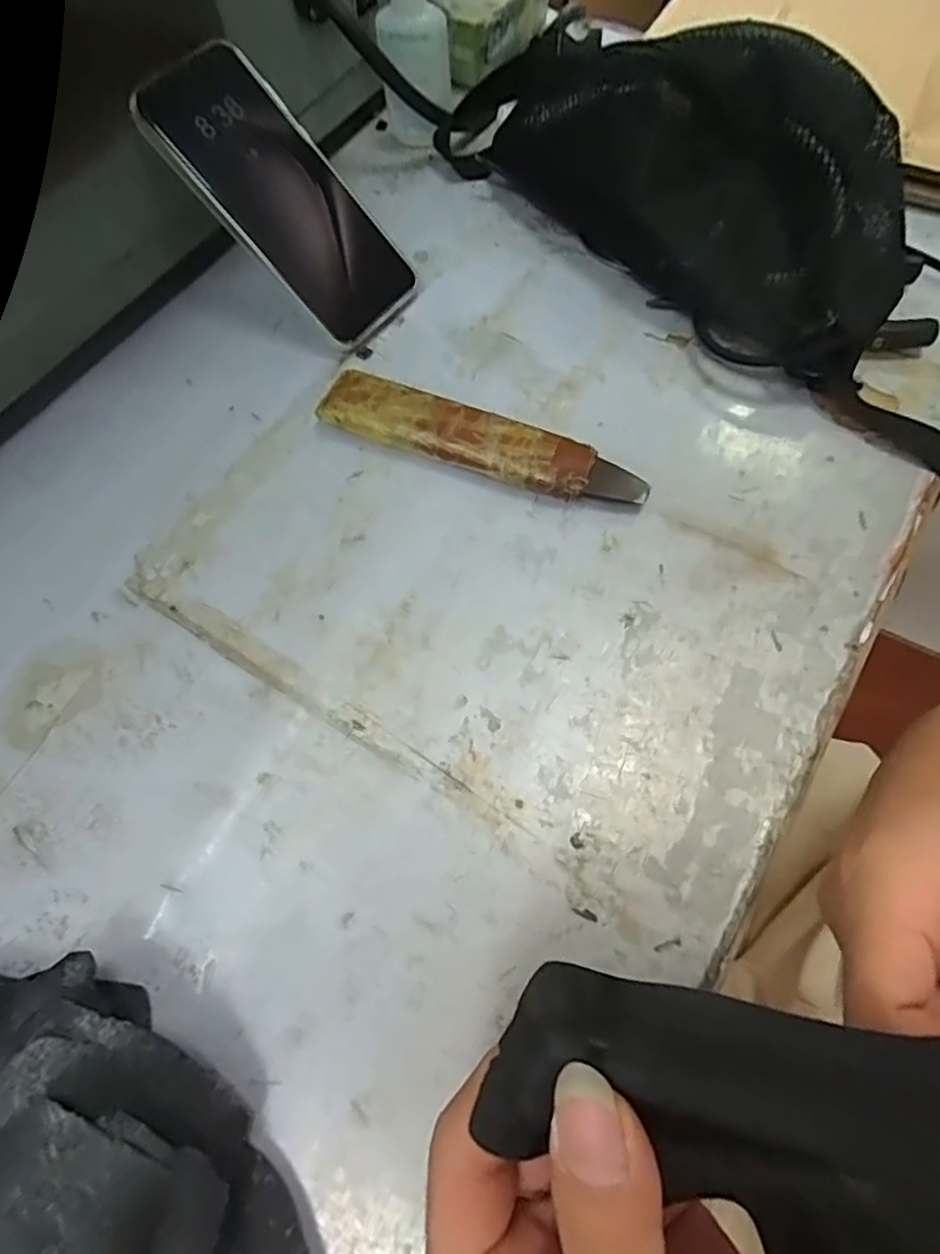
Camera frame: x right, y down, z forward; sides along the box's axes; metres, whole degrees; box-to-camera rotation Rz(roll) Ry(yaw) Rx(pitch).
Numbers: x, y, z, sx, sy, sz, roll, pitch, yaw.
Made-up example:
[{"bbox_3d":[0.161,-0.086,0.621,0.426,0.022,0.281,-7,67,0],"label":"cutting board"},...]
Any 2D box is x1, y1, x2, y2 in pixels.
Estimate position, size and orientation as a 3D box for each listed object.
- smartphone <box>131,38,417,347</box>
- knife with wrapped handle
[{"bbox_3d":[-0.107,-0.255,0.375,0.164,0.015,0.079,45,71,-18],"label":"smartphone"},{"bbox_3d":[0.004,-0.102,0.350,0.185,0.018,0.039,20,68,11],"label":"knife with wrapped handle"}]

